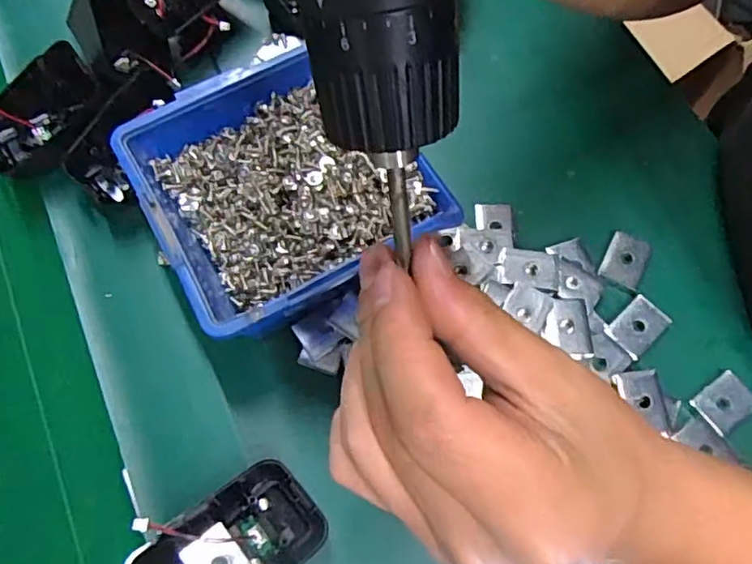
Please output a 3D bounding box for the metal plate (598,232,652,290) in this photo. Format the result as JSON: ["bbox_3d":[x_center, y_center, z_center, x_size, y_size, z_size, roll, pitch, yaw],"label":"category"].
[{"bbox_3d":[0.126,-0.012,0.305,0.019,0.004,0.028,24,70,8],"label":"metal plate"}]

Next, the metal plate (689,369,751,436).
[{"bbox_3d":[0.160,0.055,0.279,0.025,0.006,0.020,-36,73,-14],"label":"metal plate"}]

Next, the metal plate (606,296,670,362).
[{"bbox_3d":[0.126,0.020,0.292,0.029,0.004,0.020,-39,74,-15],"label":"metal plate"}]

